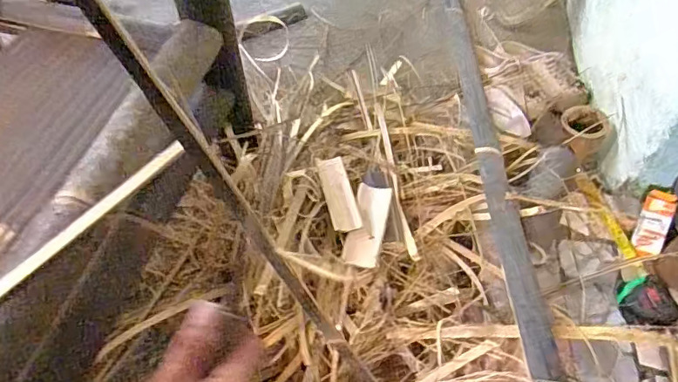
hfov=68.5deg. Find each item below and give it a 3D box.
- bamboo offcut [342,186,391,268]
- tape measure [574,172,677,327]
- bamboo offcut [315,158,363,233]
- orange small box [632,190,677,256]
[{"bbox_3d":[0.045,0.054,0.807,0.053,0.021,0.135,10,69,10],"label":"bamboo offcut"},{"bbox_3d":[0.472,0.087,0.846,0.080,0.049,0.298,-8,54,-4],"label":"tape measure"},{"bbox_3d":[-0.002,0.001,0.818,0.046,0.020,0.145,-11,55,-9],"label":"bamboo offcut"},{"bbox_3d":[0.532,0.053,0.843,0.044,0.027,0.110,19,91,16],"label":"orange small box"}]

